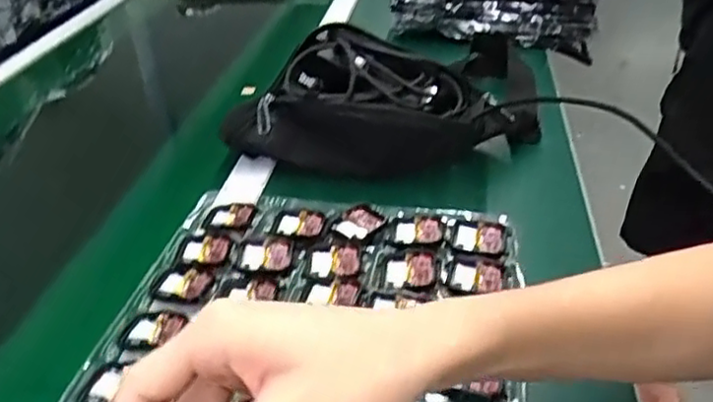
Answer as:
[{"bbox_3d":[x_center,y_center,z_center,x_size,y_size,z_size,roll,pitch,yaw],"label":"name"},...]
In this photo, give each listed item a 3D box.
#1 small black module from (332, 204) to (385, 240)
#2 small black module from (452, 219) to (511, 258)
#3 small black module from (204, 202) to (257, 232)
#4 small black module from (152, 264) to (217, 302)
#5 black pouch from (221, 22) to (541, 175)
[{"bbox_3d":[0.000,0.017,0.570,0.038,0.011,0.041,17,37,31],"label":"small black module"},{"bbox_3d":[0.099,0.030,0.544,0.042,0.013,0.038,5,33,14],"label":"small black module"},{"bbox_3d":[-0.110,0.016,0.591,0.045,0.011,0.043,-4,31,1],"label":"small black module"},{"bbox_3d":[-0.129,0.060,0.511,0.044,0.007,0.038,9,34,20],"label":"small black module"},{"bbox_3d":[0.029,-0.096,0.654,0.250,0.100,0.140,10,34,21],"label":"black pouch"}]

